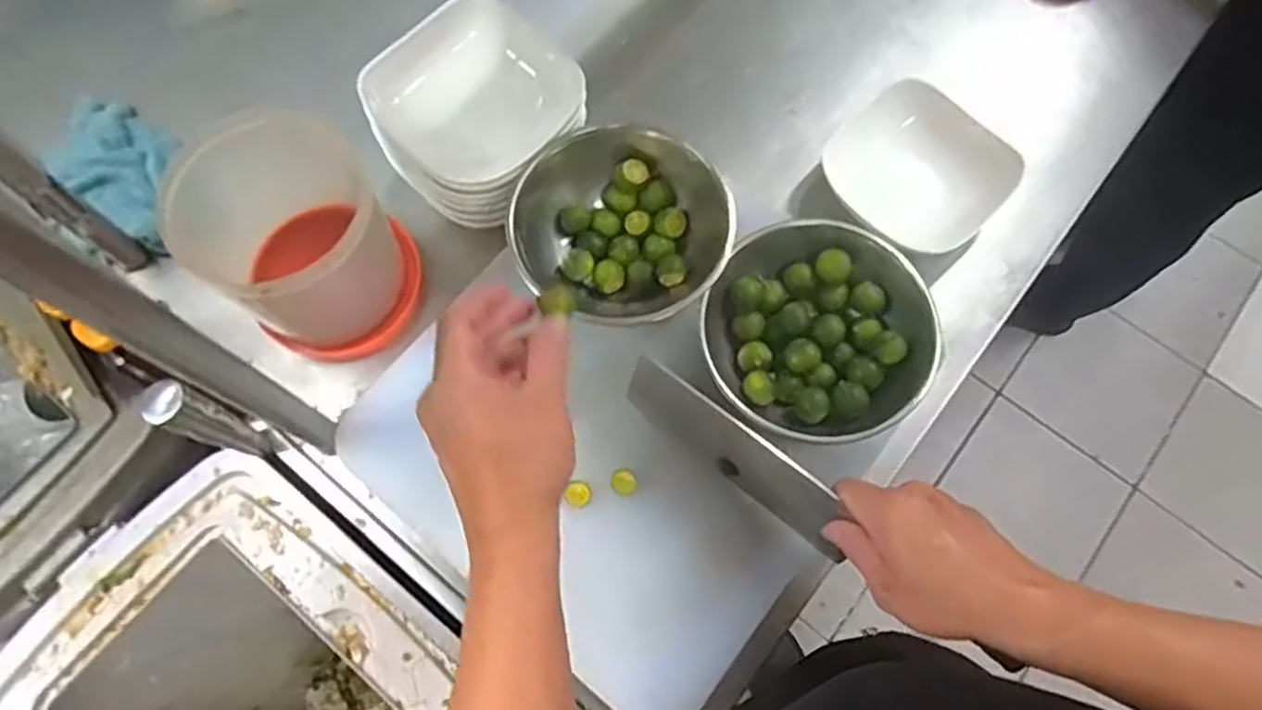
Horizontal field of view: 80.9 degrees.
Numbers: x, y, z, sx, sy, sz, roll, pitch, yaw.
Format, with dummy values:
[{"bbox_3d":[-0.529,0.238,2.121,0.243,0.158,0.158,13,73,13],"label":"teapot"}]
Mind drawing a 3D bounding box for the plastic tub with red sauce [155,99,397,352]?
[{"bbox_3d":[-0.256,-0.089,0.573,0.139,0.125,0.131,0,71,-1],"label":"plastic tub with red sauce"}]

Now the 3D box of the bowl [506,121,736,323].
[{"bbox_3d":[0.000,-0.106,0.599,0.160,0.075,0.153,0,71,-1],"label":"bowl"}]

